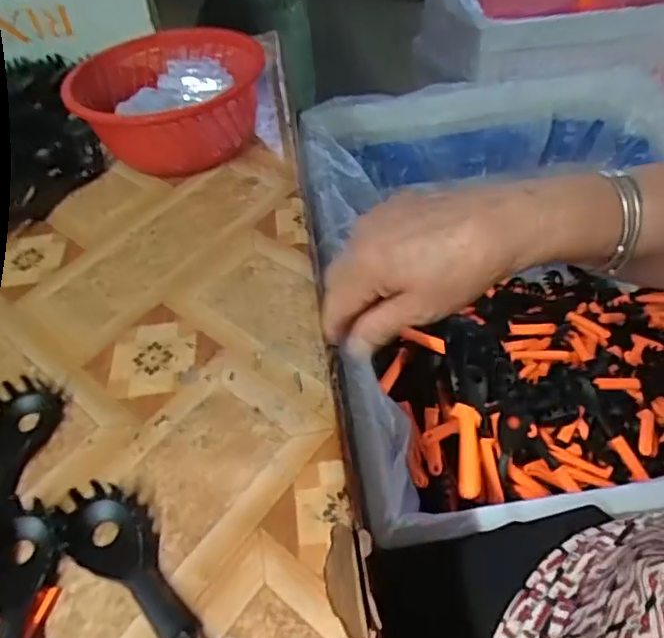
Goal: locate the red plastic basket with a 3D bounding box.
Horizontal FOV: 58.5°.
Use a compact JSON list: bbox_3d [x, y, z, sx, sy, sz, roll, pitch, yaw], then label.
[{"bbox_3d":[-0.151,-0.206,0.572,0.151,0.081,0.182,-4,47,3],"label":"red plastic basket"}]

